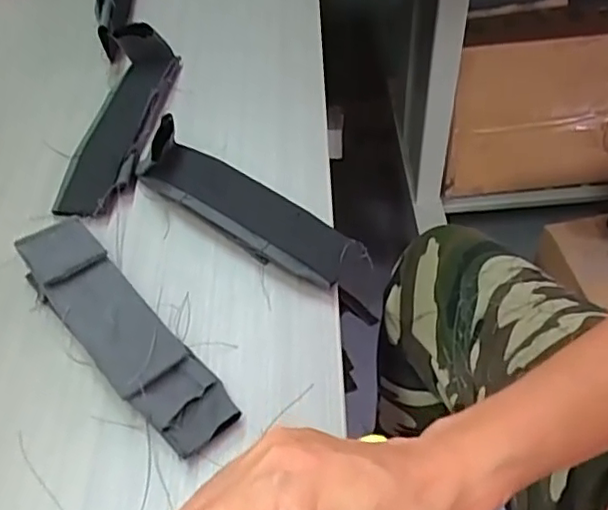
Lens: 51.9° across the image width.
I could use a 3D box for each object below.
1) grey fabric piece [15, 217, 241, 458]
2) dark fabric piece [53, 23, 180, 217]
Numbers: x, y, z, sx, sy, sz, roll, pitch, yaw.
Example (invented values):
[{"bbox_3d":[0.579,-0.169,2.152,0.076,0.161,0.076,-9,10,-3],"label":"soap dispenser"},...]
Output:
[{"bbox_3d":[-0.118,0.044,0.393,0.048,0.024,0.197,-35,57,-23],"label":"grey fabric piece"},{"bbox_3d":[-0.152,-0.114,0.516,0.060,0.045,0.194,3,51,6],"label":"dark fabric piece"}]

